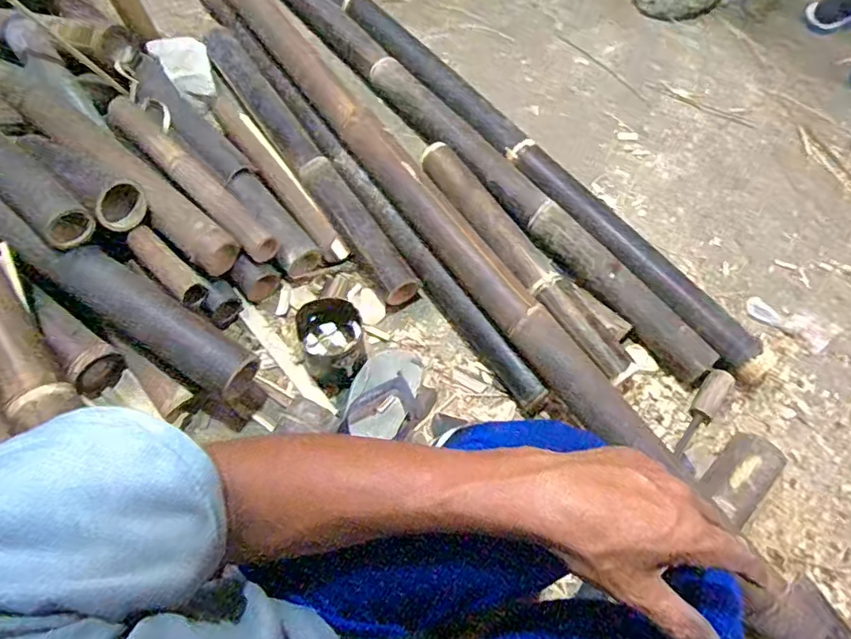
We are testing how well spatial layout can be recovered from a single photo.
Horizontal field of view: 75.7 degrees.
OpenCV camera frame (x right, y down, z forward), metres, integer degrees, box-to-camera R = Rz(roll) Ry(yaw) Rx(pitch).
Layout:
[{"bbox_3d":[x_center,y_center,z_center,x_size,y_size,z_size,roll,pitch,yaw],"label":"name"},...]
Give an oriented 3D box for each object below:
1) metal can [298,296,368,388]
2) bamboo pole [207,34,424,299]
[{"bbox_3d":[-0.145,0.040,0.873,0.094,0.105,0.123,-12,66,-7],"label":"metal can"},{"bbox_3d":[-0.236,-0.321,1.050,0.079,0.089,0.727,-32,70,-15],"label":"bamboo pole"}]

